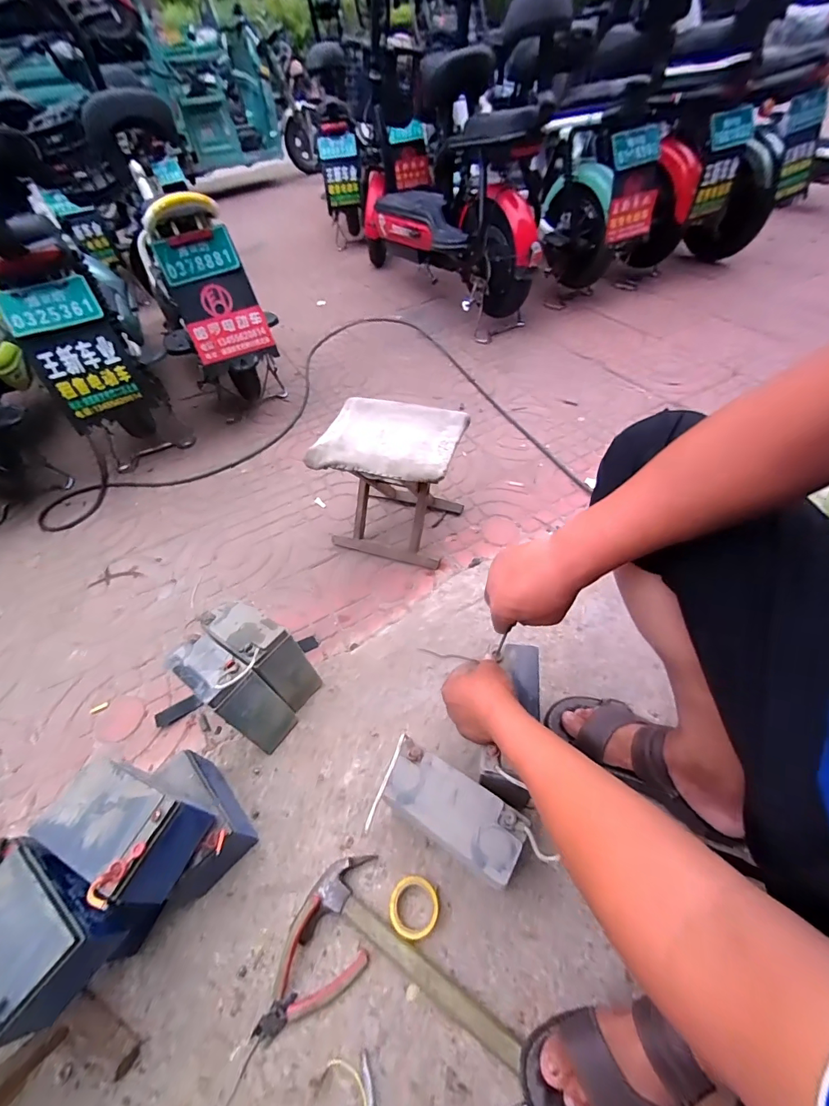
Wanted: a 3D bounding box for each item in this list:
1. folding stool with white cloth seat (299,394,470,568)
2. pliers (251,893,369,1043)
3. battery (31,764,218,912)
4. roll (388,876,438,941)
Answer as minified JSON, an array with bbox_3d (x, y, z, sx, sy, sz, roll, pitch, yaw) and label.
[{"bbox_3d":[-0.042,-0.149,0.939,0.268,0.291,0.211,14,55,14],"label":"folding stool with white cloth seat"},{"bbox_3d":[-0.137,0.519,0.514,0.097,0.036,0.132,34,62,26],"label":"pliers"},{"bbox_3d":[-0.348,0.327,0.507,0.156,0.098,0.104,19,56,17],"label":"battery"},{"bbox_3d":[0.000,0.460,0.547,0.062,0.017,0.062,-2,52,3],"label":"roll"}]

